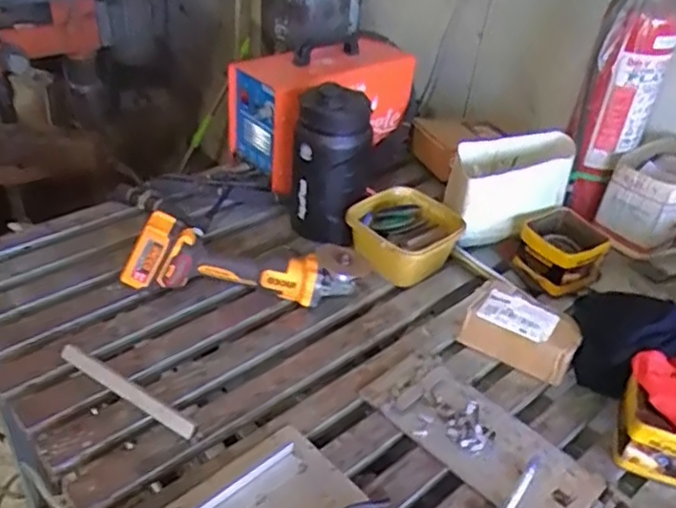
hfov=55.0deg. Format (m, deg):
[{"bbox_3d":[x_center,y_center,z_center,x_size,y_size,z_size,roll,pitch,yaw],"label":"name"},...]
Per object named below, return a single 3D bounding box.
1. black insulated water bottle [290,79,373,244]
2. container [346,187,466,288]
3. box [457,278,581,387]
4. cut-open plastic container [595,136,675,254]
[{"bbox_3d":[-0.016,-0.157,1.150,0.133,0.279,0.101,9,38,5],"label":"black insulated water bottle"},{"bbox_3d":[0.117,-0.025,1.157,0.170,0.099,0.178,28,43,27],"label":"container"},{"bbox_3d":[0.284,0.120,1.008,0.167,0.076,0.103,25,42,23],"label":"box"},{"bbox_3d":[0.606,-0.106,1.242,0.153,0.161,0.206,32,45,30],"label":"cut-open plastic container"}]

